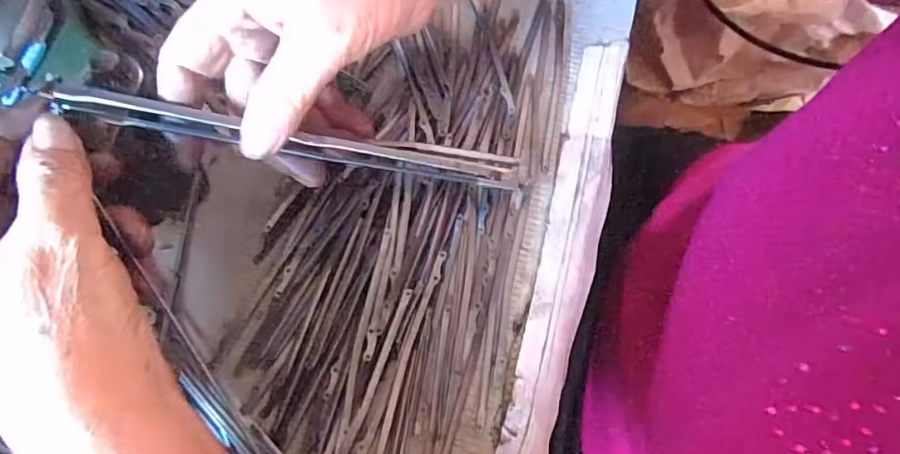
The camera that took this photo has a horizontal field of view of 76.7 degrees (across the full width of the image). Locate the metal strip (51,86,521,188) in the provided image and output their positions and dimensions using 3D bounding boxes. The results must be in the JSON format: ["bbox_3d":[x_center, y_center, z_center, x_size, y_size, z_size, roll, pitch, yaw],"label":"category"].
[{"bbox_3d":[-0.058,-0.036,0.235,0.182,0.005,0.015,8,73,-15],"label":"metal strip"}]

